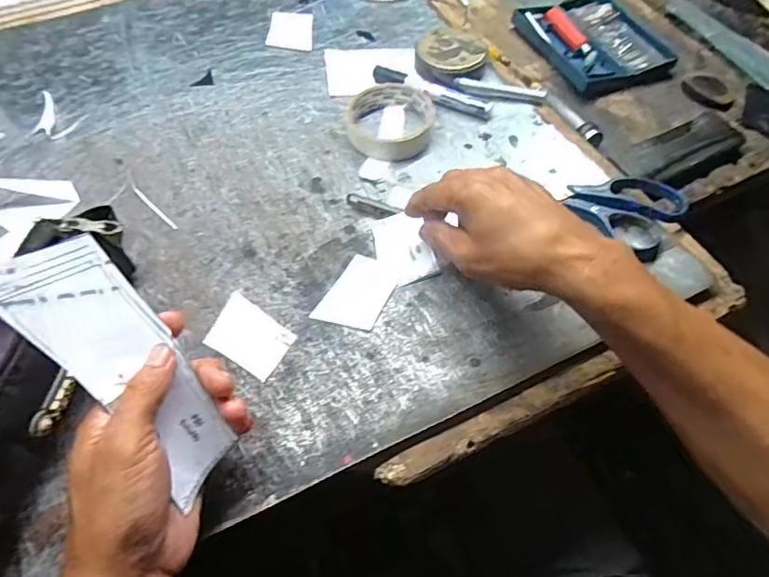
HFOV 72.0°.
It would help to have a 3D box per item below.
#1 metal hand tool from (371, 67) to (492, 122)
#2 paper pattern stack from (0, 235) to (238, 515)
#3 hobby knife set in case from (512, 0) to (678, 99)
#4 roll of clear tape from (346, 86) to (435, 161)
[{"bbox_3d":[0.047,-0.201,0.544,0.129,0.018,0.021,28,63,13],"label":"metal hand tool"},{"bbox_3d":[-0.141,0.042,0.295,0.155,0.008,0.057,55,48,-17],"label":"paper pattern stack"},{"bbox_3d":[0.251,-0.297,0.627,0.138,0.016,0.155,-19,63,-13],"label":"hobby knife set in case"},{"bbox_3d":[0.007,-0.164,0.516,0.084,0.022,0.084,1,61,-2],"label":"roll of clear tape"}]

